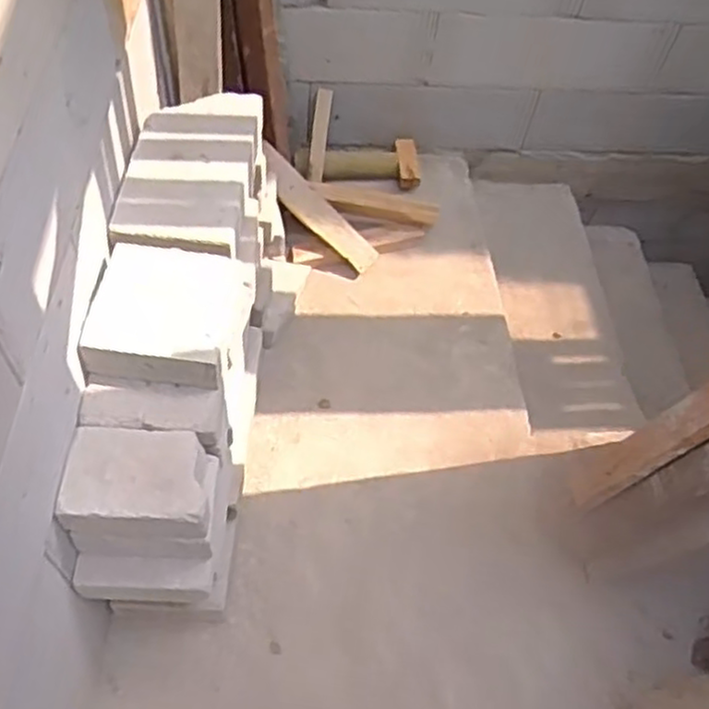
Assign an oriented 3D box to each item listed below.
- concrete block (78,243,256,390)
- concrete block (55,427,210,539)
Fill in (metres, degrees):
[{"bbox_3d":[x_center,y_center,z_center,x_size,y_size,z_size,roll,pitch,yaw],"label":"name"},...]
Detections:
[{"bbox_3d":[-0.282,-0.057,1.144,0.213,0.093,0.218,5,56,-2],"label":"concrete block"},{"bbox_3d":[-0.303,0.186,1.047,0.191,0.073,0.149,3,56,-3],"label":"concrete block"}]

